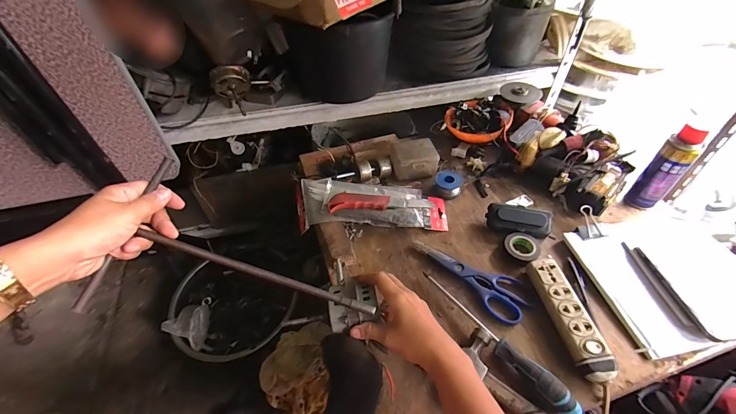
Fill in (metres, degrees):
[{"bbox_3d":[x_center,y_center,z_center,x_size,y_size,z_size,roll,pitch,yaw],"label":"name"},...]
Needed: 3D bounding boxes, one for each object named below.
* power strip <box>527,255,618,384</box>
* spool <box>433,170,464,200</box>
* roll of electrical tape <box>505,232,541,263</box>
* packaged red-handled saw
[{"bbox_3d":[0.291,0.157,0.482,0.049,0.027,0.179,-7,48,-4],"label":"power strip"},{"bbox_3d":[0.165,-0.046,0.676,0.054,0.028,0.057,-1,48,2],"label":"spool"},{"bbox_3d":[0.263,0.070,0.567,0.058,0.019,0.048,32,57,28],"label":"roll of electrical tape"},{"bbox_3d":[0.006,-0.007,0.637,0.286,0.052,0.104,-3,48,0],"label":"packaged red-handled saw"}]

